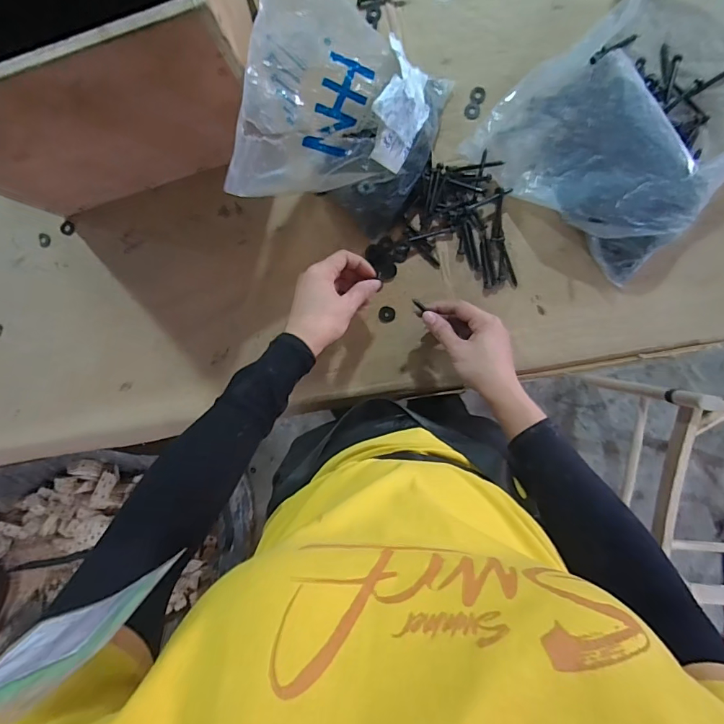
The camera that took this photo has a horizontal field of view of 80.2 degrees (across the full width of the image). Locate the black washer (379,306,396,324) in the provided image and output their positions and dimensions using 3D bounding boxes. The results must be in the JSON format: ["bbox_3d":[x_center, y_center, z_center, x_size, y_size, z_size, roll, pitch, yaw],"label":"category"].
[{"bbox_3d":[0.032,-0.060,0.546,0.020,0.004,0.021,7,95,4],"label":"black washer"}]

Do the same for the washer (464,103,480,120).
[{"bbox_3d":[0.136,-0.310,0.532,0.019,0.004,0.020,11,95,4],"label":"washer"}]

